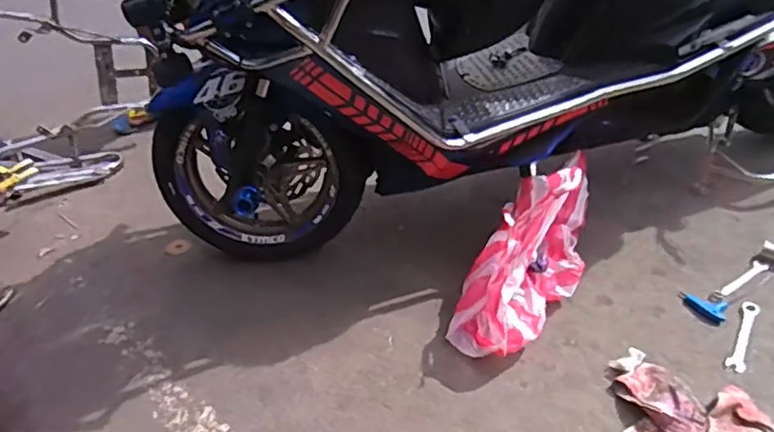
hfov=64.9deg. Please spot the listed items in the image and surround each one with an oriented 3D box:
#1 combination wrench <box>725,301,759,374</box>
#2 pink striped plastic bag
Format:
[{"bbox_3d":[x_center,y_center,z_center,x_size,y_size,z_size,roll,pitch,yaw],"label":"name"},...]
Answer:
[{"bbox_3d":[0.675,0.226,1.153,0.030,0.007,0.182,18,44,29],"label":"combination wrench"},{"bbox_3d":[0.277,0.049,1.194,0.167,0.307,0.404,22,46,32],"label":"pink striped plastic bag"}]

